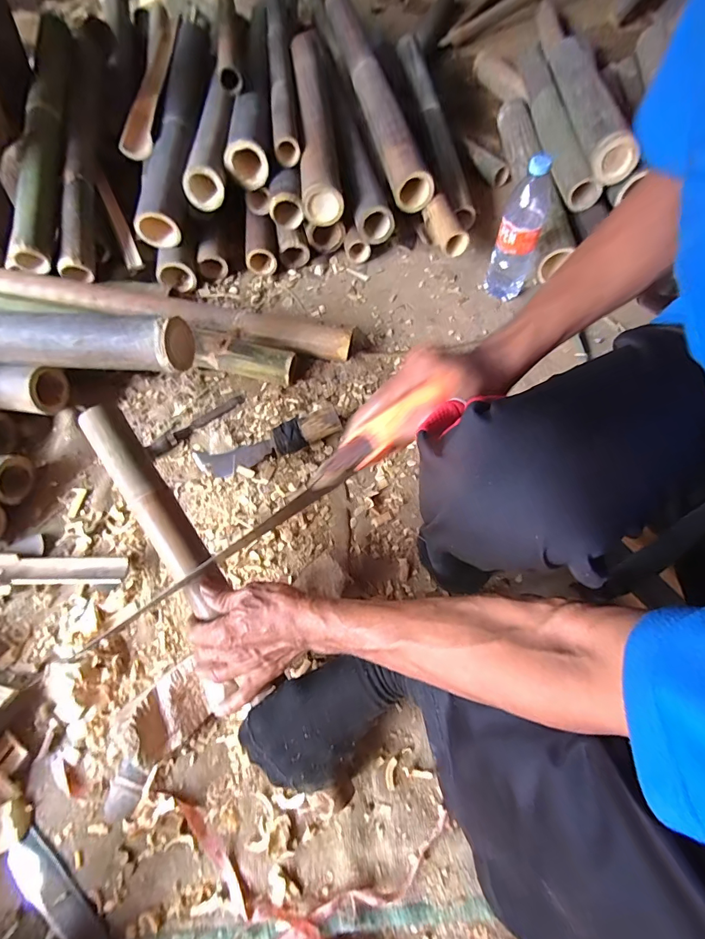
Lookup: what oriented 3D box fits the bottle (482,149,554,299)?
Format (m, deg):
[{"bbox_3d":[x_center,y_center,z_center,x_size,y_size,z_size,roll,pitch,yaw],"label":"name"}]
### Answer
[{"bbox_3d":[0.288,-0.404,0.733,0.072,0.239,0.061,22,64,11],"label":"bottle"}]

